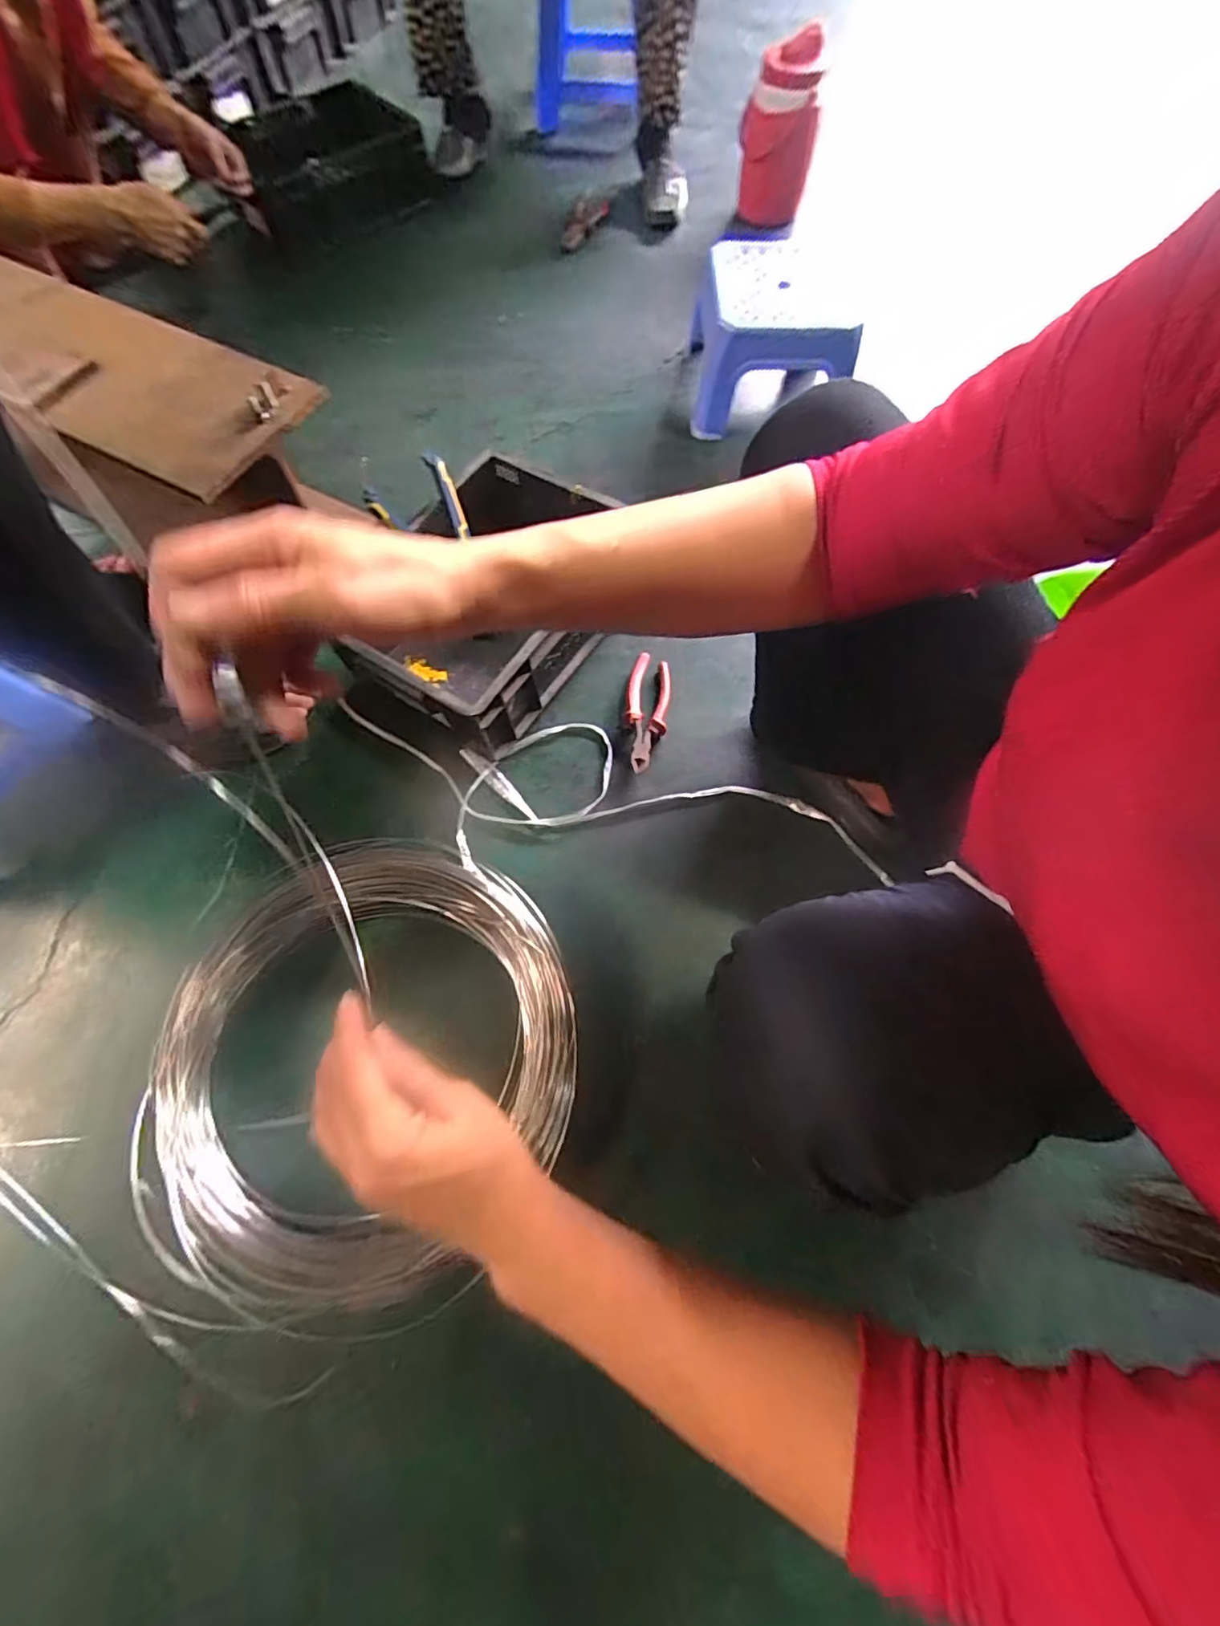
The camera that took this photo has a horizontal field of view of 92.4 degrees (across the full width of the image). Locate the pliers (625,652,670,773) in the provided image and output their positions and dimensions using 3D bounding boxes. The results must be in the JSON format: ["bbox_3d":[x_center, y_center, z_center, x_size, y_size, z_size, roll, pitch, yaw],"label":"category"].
[{"bbox_3d":[0.047,-0.125,0.733,0.052,0.022,0.151,4,76,-8],"label":"pliers"}]

